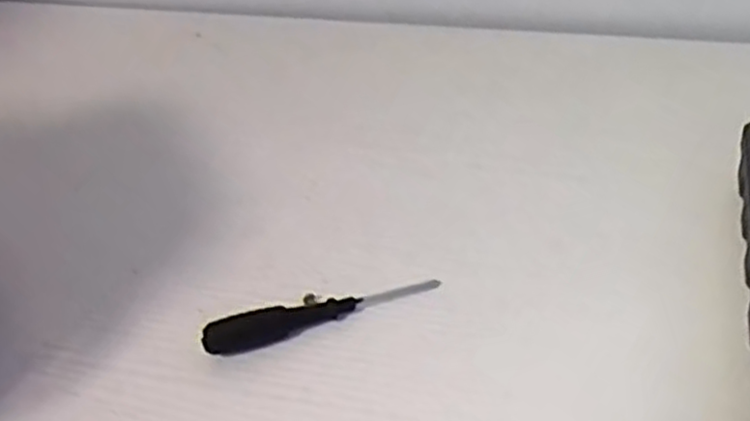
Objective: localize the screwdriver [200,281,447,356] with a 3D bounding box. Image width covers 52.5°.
[{"bbox_3d":[-0.025,0.050,0.373,0.115,0.015,0.013,-15,42,-11],"label":"screwdriver"}]

